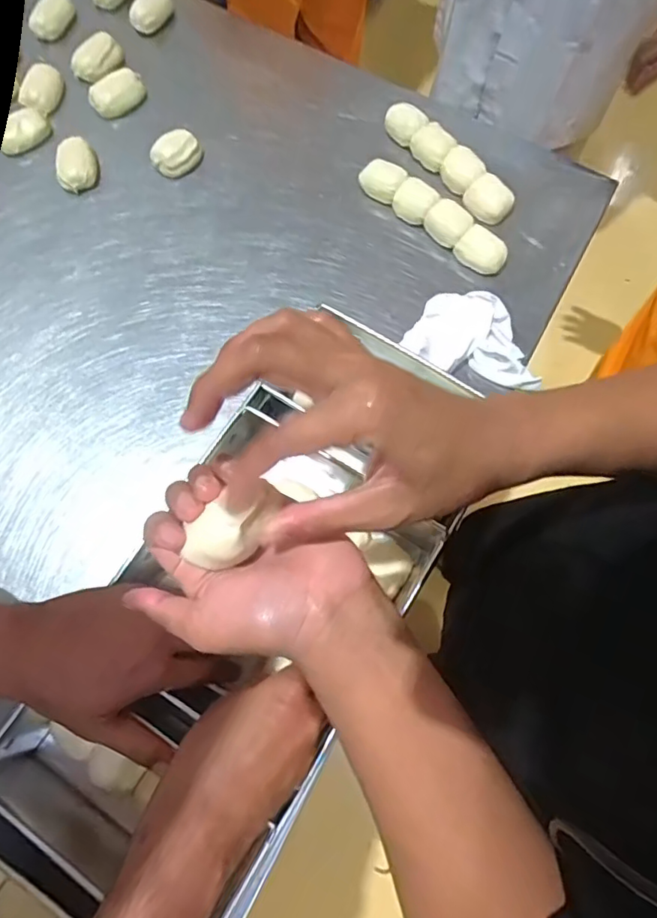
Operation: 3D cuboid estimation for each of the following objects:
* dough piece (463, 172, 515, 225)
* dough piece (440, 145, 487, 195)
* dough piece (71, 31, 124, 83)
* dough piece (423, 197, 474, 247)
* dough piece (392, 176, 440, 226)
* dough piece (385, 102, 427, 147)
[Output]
[{"bbox_3d":[0.186,-0.301,0.638,0.055,0.027,0.048,30,76,8],"label":"dough piece"},{"bbox_3d":[0.158,-0.342,0.648,0.037,0.027,0.046,-43,78,-11],"label":"dough piece"},{"bbox_3d":[-0.295,-0.512,0.695,0.064,0.027,0.033,-43,78,-11],"label":"dough piece"},{"bbox_3d":[0.138,-0.270,0.630,0.052,0.030,0.038,39,75,13],"label":"dough piece"},{"bbox_3d":[0.100,-0.300,0.637,0.042,0.033,0.035,36,75,12],"label":"dough piece"},{"bbox_3d":[0.093,-0.409,0.667,0.032,0.031,0.046,-38,74,-12],"label":"dough piece"}]

